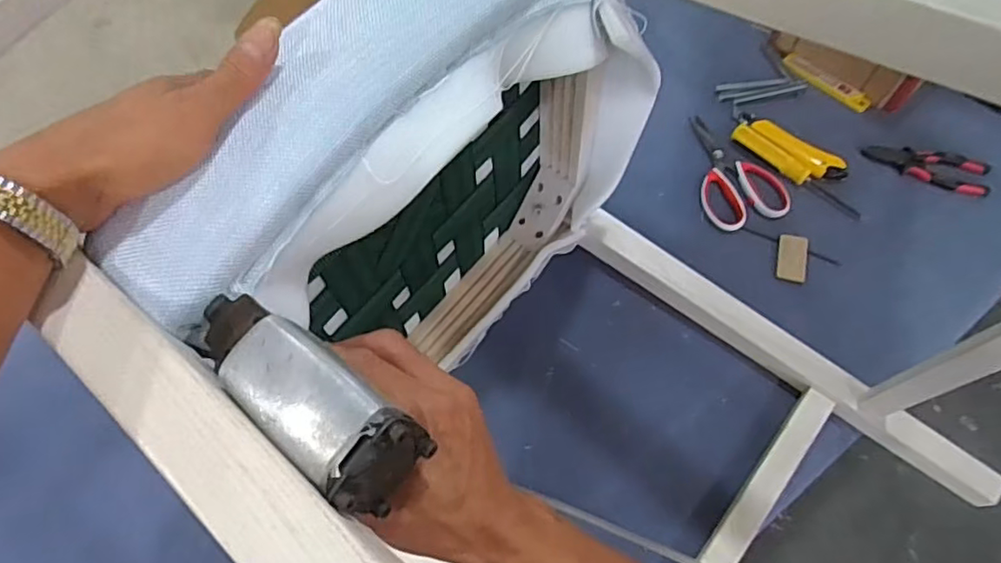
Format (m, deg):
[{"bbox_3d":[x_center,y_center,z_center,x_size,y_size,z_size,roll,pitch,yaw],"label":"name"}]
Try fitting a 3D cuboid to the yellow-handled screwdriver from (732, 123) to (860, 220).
[{"bbox_3d":[0.392,-0.148,0.818,0.028,0.017,0.191,-41,68,-15],"label":"yellow-handled screwdriver"}]

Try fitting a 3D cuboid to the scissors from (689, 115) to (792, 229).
[{"bbox_3d":[0.306,-0.155,0.830,0.100,0.021,0.182,-16,64,-4],"label":"scissors"}]

